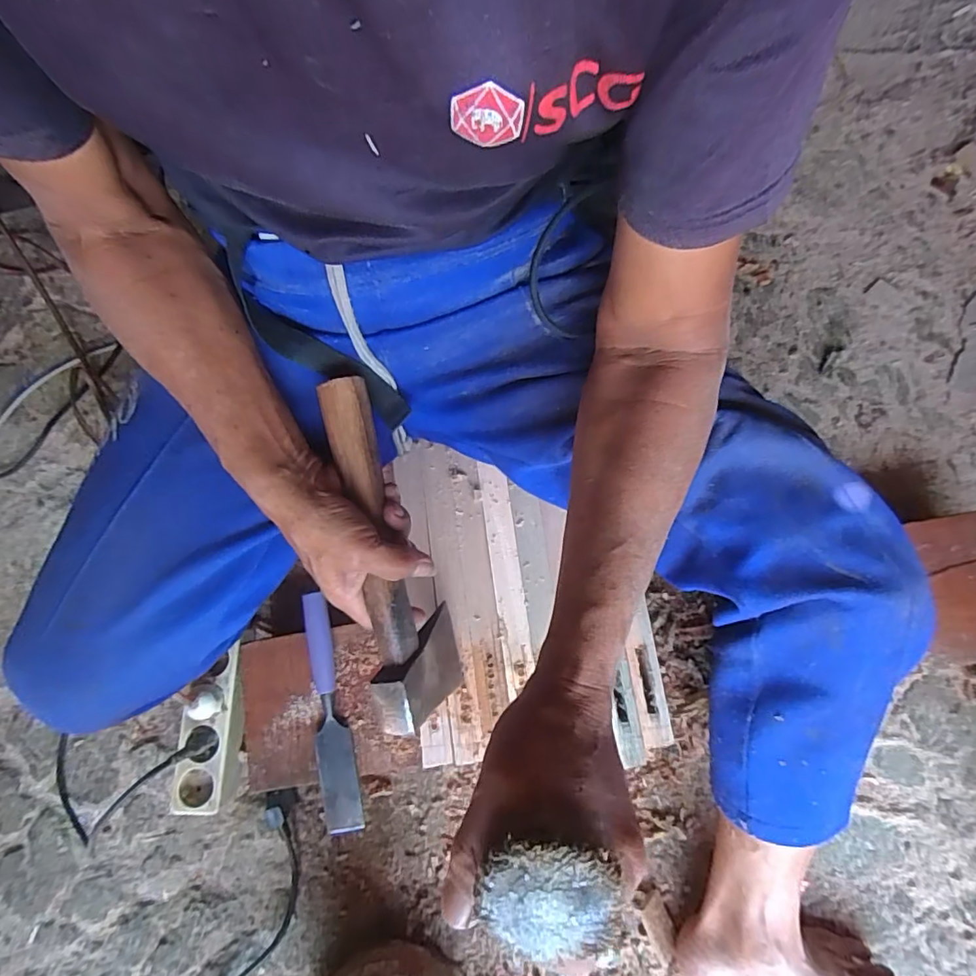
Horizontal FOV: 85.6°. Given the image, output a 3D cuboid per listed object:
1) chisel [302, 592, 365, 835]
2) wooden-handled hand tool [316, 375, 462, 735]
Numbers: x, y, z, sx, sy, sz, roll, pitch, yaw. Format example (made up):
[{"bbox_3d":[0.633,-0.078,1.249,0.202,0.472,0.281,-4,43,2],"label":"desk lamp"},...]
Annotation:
[{"bbox_3d":[-0.170,0.232,0.548,0.037,0.034,0.237,-12,77,-1],"label":"chisel"},{"bbox_3d":[-0.080,0.049,0.427,0.054,0.104,0.267,-12,97,-1],"label":"wooden-handled hand tool"}]

